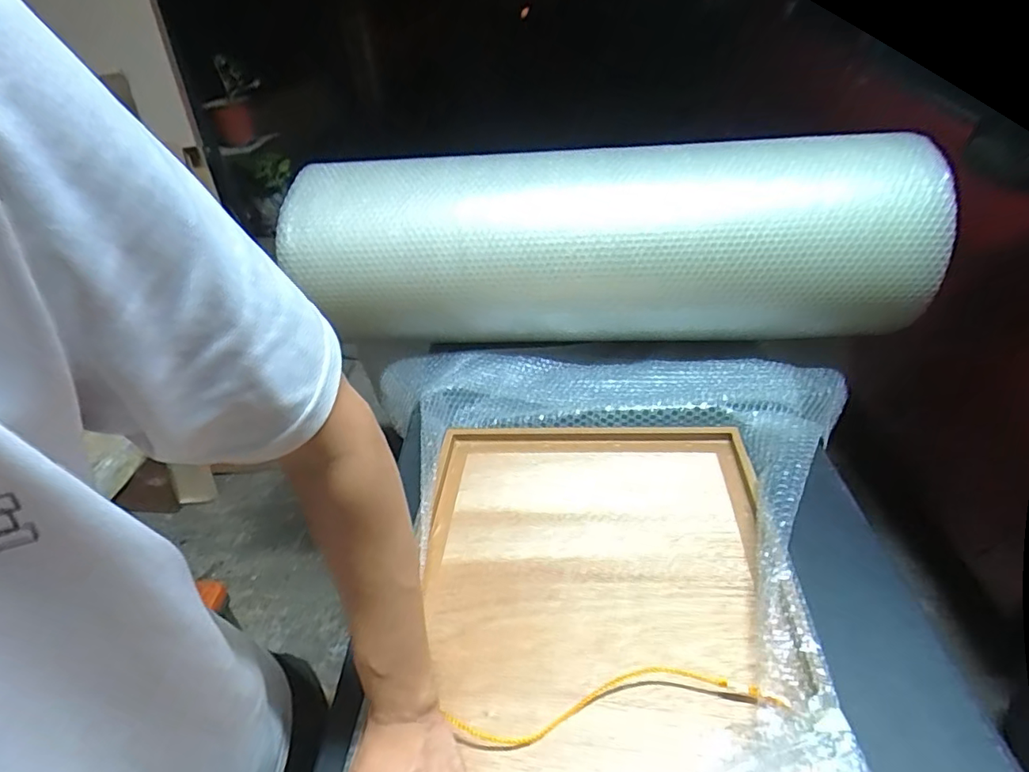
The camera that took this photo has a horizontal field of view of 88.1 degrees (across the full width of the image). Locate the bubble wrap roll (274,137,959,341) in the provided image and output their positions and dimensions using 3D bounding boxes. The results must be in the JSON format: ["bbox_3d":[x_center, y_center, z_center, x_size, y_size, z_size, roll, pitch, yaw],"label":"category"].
[{"bbox_3d":[0.144,-0.228,0.885,0.964,0.248,0.243,-1,38,7],"label":"bubble wrap roll"}]

